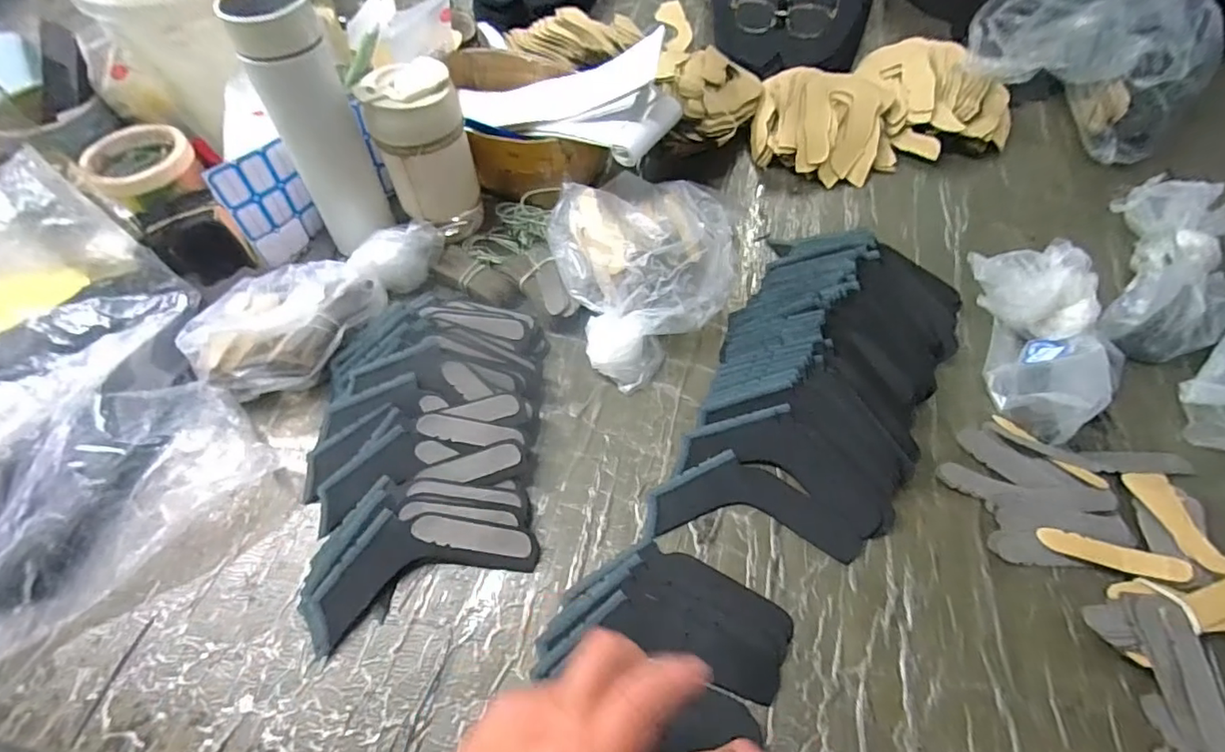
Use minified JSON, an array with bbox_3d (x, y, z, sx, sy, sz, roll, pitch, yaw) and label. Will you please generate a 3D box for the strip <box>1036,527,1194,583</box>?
[{"bbox_3d":[0.343,0.122,0.386,0.081,0.010,0.015,12,56,27],"label":"strip"}]

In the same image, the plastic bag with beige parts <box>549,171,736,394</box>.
[{"bbox_3d":[0.046,-0.109,0.519,0.185,0.075,0.200,-17,58,-10],"label":"plastic bag with beige parts"}]

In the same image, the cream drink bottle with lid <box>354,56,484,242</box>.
[{"bbox_3d":[-0.173,-0.203,0.536,0.080,0.150,0.074,-19,58,-11],"label":"cream drink bottle with lid"}]

